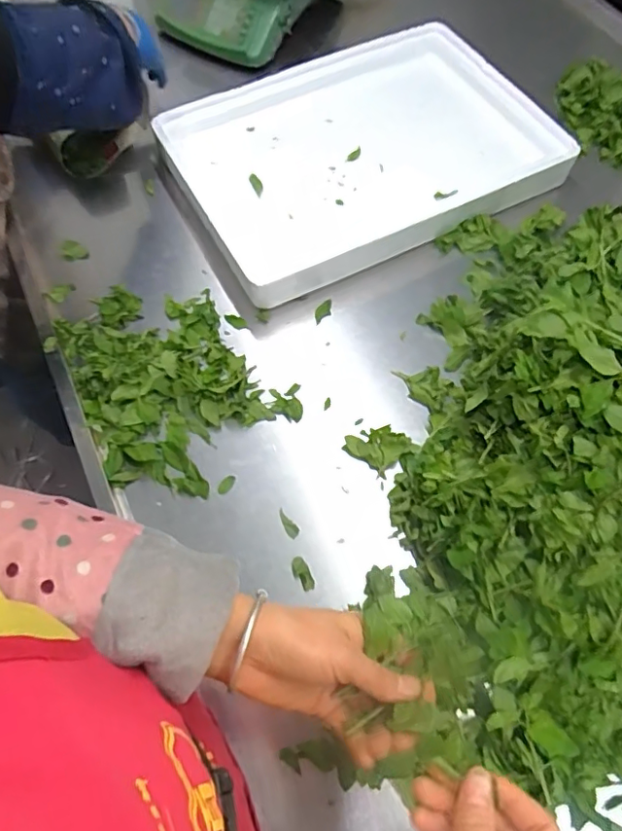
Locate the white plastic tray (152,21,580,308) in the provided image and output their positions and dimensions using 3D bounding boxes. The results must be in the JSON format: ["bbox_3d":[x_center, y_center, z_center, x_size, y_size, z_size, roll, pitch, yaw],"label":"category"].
[{"bbox_3d":[0.071,-0.388,0.809,0.503,0.057,0.367,-26,66,-11],"label":"white plastic tray"}]

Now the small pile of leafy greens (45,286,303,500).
[{"bbox_3d":[-0.179,-0.047,0.652,0.213,0.042,0.280,-39,69,-17],"label":"small pile of leafy greens"}]

